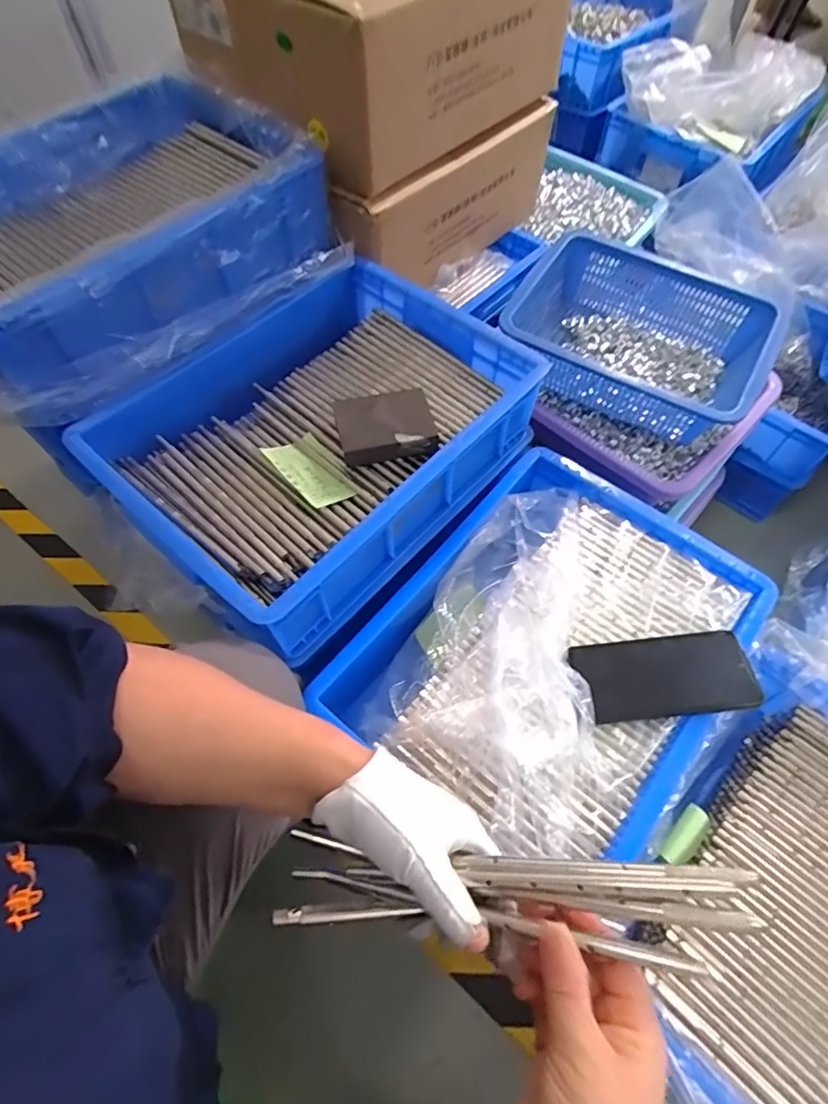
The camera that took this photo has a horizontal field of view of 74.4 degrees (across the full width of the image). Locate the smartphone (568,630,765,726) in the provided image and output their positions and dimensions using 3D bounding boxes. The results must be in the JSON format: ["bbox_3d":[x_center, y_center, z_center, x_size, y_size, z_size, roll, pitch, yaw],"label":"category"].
[{"bbox_3d":[0.234,0.115,0.513,0.153,0.012,0.077,-8,54,3],"label":"smartphone"}]

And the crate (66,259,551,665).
[{"bbox_3d":[-0.095,-0.122,0.591,0.292,0.113,0.394,37,67,20],"label":"crate"}]

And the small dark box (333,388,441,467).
[{"bbox_3d":[-0.028,-0.128,0.562,0.098,0.030,0.070,-9,60,-5],"label":"small dark box"}]

